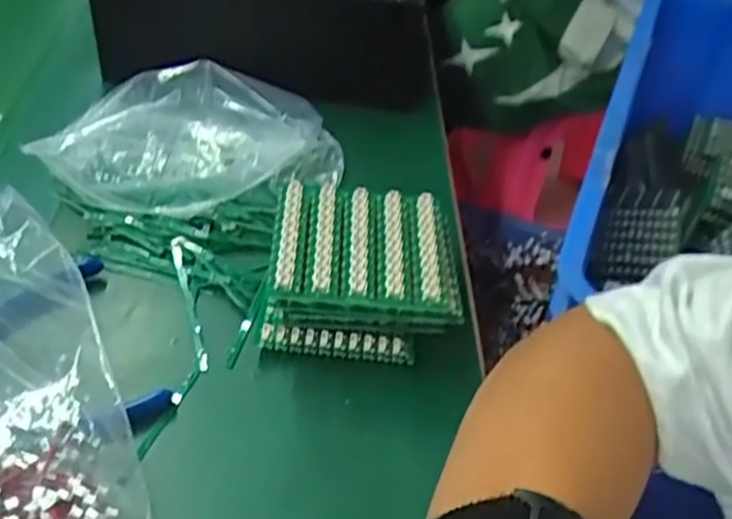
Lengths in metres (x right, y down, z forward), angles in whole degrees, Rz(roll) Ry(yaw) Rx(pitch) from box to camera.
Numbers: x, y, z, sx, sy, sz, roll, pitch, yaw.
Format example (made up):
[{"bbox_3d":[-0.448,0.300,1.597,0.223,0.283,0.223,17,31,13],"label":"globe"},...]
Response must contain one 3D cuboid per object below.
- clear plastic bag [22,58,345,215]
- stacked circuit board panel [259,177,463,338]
[{"bbox_3d":[-0.101,-0.069,0.443,0.180,0.062,0.081,-8,46,-14],"label":"clear plastic bag"},{"bbox_3d":[0.000,0.003,0.395,0.098,0.050,0.086,4,44,-3],"label":"stacked circuit board panel"}]

